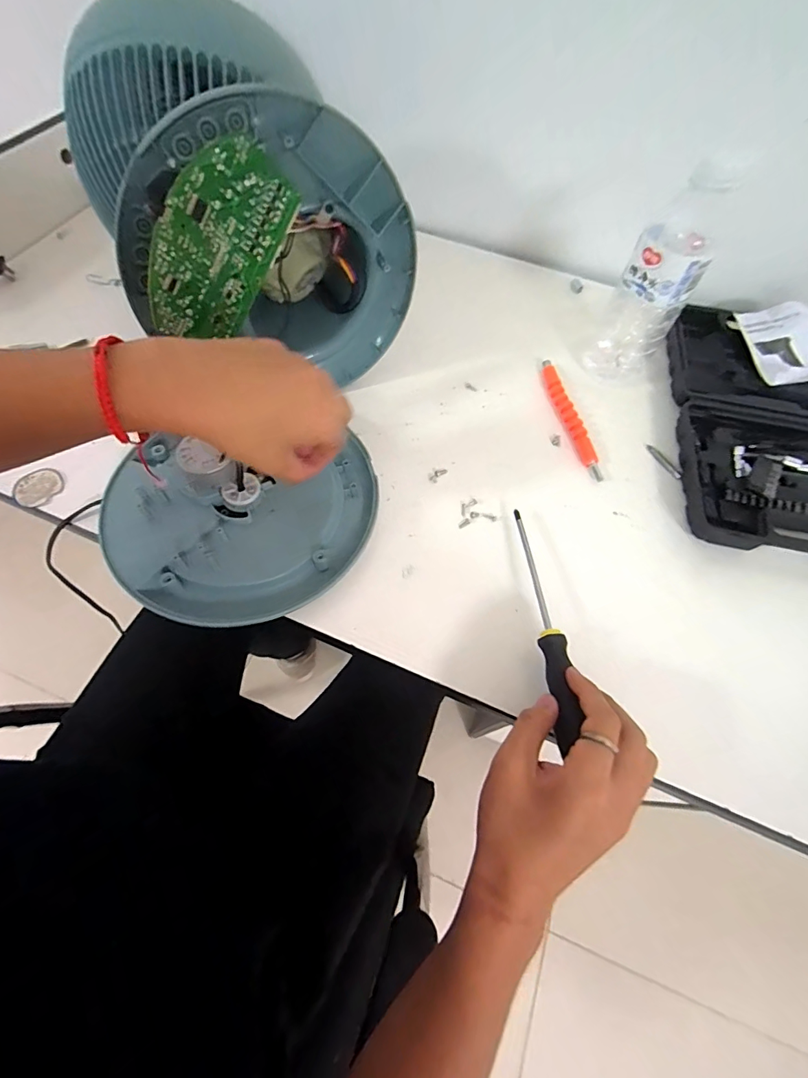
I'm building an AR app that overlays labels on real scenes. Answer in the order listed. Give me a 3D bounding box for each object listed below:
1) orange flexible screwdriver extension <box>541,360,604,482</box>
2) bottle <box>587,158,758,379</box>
[{"bbox_3d":[0.183,-0.135,0.498,0.018,0.011,0.165,-10,64,-9],"label":"orange flexible screwdriver extension"},{"bbox_3d":[0.252,-0.254,0.446,0.064,0.207,0.058,30,65,11],"label":"bottle"}]

